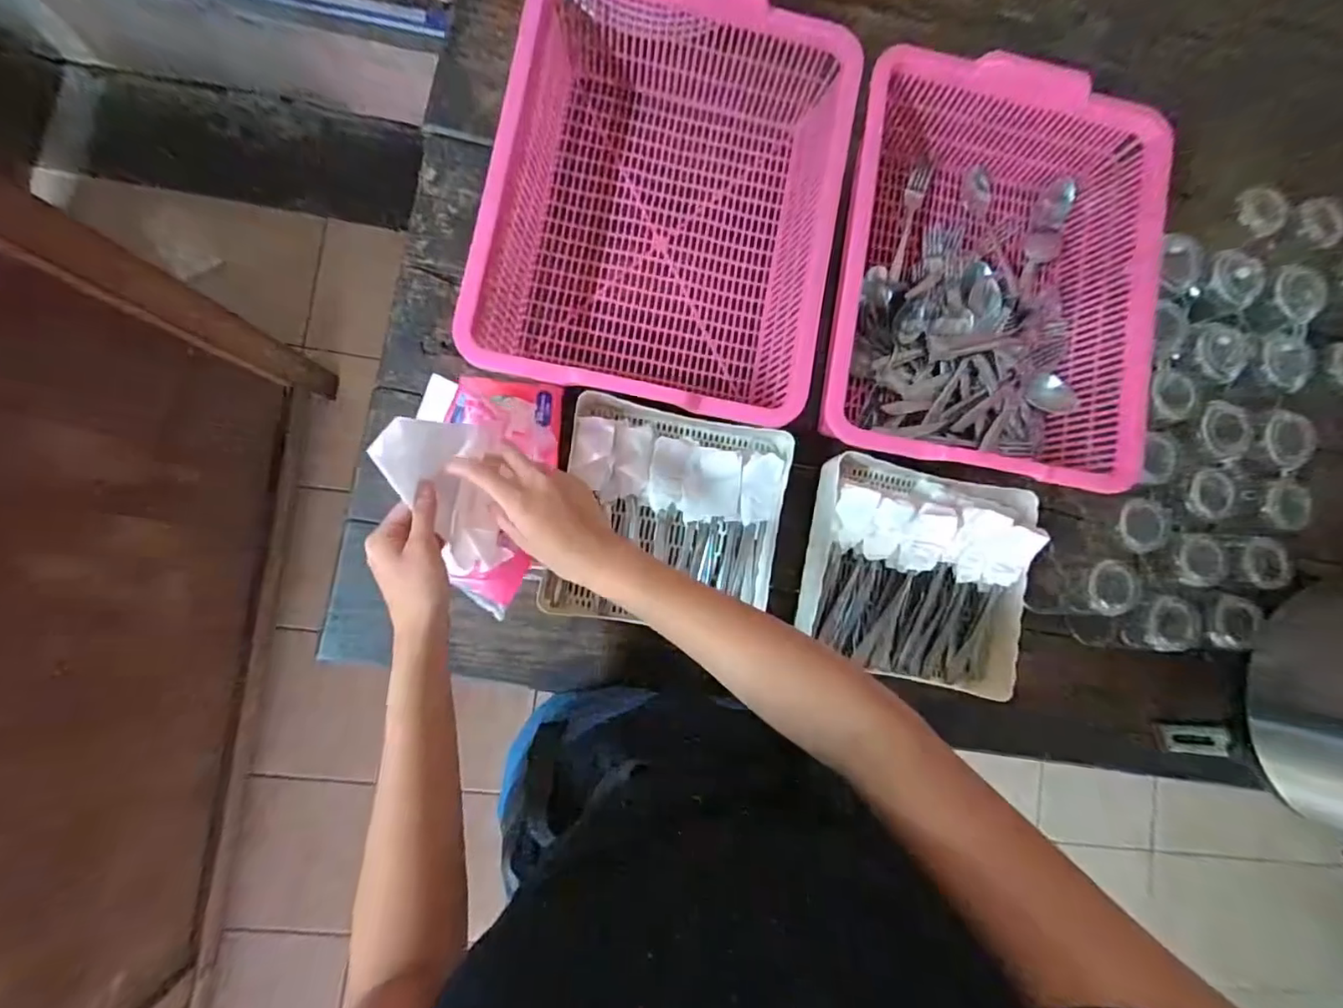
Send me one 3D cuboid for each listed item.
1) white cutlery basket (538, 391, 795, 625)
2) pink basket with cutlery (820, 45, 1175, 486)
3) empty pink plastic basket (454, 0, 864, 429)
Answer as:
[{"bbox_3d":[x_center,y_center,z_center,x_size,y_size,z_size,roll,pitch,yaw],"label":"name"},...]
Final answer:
[{"bbox_3d":[0.000,0.017,0.561,0.217,0.057,0.209,10,84,-5],"label":"white cutlery basket"},{"bbox_3d":[0.306,-0.223,0.569,0.293,0.111,0.379,9,85,-6],"label":"pink basket with cutlery"},{"bbox_3d":[-0.007,-0.272,0.551,0.301,0.125,0.371,11,84,-5],"label":"empty pink plastic basket"}]

